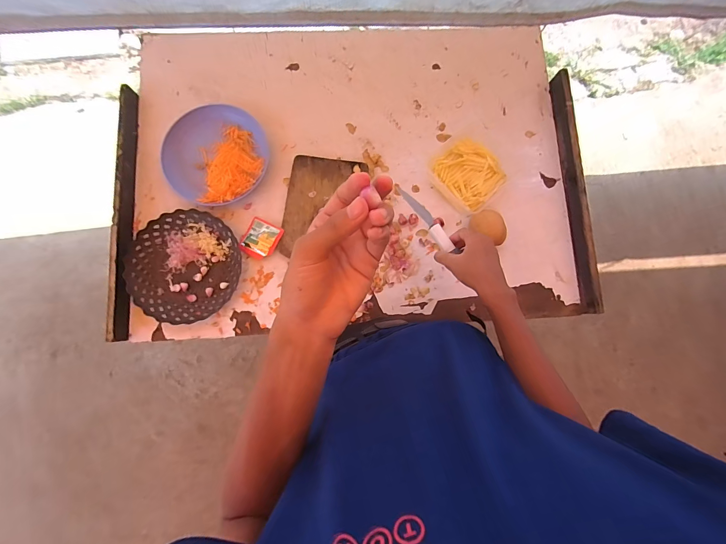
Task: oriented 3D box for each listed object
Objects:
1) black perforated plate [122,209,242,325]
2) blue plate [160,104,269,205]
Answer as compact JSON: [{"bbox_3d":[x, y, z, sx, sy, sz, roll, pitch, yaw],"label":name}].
[{"bbox_3d":[-0.373,-0.013,0.678,0.225,0.029,0.224,0,83,-2],"label":"black perforated plate"},{"bbox_3d":[-0.321,-0.264,0.701,0.213,0.022,0.234,0,83,-2],"label":"blue plate"}]

